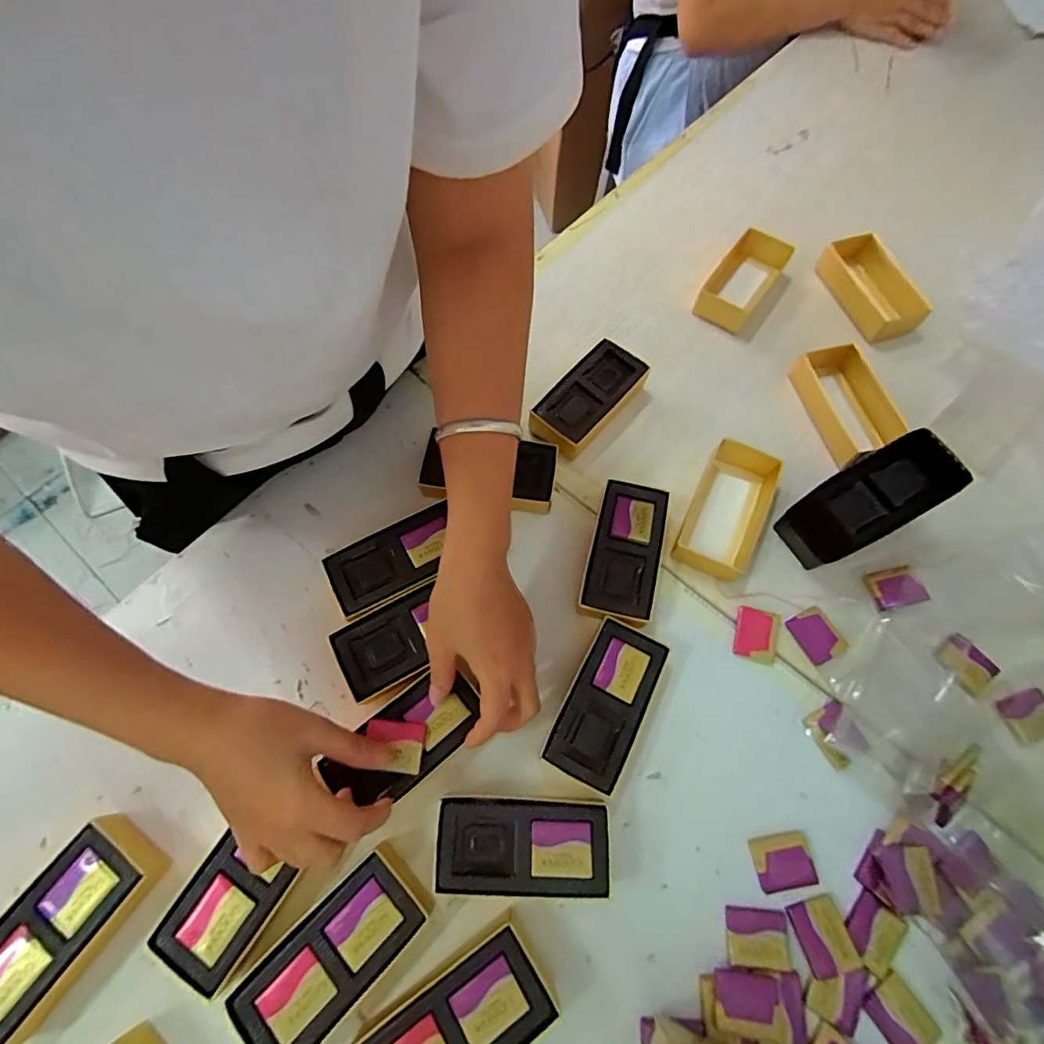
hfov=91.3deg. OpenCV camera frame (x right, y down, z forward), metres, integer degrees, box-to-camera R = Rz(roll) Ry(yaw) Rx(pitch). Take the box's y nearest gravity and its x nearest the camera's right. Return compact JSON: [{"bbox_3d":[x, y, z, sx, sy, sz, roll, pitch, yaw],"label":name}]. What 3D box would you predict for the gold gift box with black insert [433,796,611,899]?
[{"bbox_3d":[0.000,0.217,0.346,0.111,0.031,0.054,2,67,0],"label":"gold gift box with black insert"}]

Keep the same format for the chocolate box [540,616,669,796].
[{"bbox_3d":[0.061,0.135,0.381,0.054,0.034,0.111,26,69,10],"label":"chocolate box"}]

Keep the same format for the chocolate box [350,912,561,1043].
[{"bbox_3d":[-0.039,0.302,0.309,0.113,0.031,0.060,-31,71,-13],"label":"chocolate box"}]

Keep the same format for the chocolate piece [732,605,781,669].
[{"bbox_3d":[0.189,0.091,0.411,0.034,0.008,0.041,14,68,5],"label":"chocolate piece"}]

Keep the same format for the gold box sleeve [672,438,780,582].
[{"bbox_3d":[0.182,-0.011,0.446,0.061,0.027,0.119,25,69,9],"label":"gold box sleeve"}]

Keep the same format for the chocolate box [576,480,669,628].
[{"bbox_3d":[0.083,0.028,0.422,0.056,0.036,0.114,14,68,5],"label":"chocolate box"}]

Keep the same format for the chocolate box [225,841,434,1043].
[{"bbox_3d":[-0.115,0.271,0.324,0.118,0.031,0.056,-41,74,-16],"label":"chocolate box"}]

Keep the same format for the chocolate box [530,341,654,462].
[{"bbox_3d":[0.061,-0.114,0.476,0.061,0.031,0.114,39,72,14],"label":"chocolate box"}]

